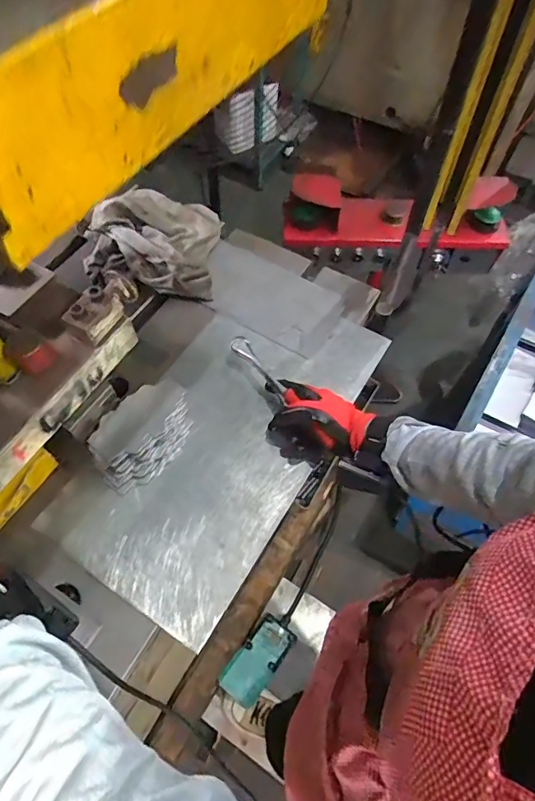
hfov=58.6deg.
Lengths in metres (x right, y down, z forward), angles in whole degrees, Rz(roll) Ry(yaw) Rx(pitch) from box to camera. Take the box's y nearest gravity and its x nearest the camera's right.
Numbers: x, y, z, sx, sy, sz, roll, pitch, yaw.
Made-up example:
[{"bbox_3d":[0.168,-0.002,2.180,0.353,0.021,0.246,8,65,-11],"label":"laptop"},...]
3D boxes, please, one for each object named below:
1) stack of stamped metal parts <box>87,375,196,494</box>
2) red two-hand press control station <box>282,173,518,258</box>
[{"bbox_3d":[-0.160,0.045,0.621,0.145,0.048,0.089,-38,66,-18],"label":"stack of stamped metal parts"},{"bbox_3d":[0.336,-0.470,1.203,0.583,0.168,0.181,-6,60,-2],"label":"red two-hand press control station"}]

